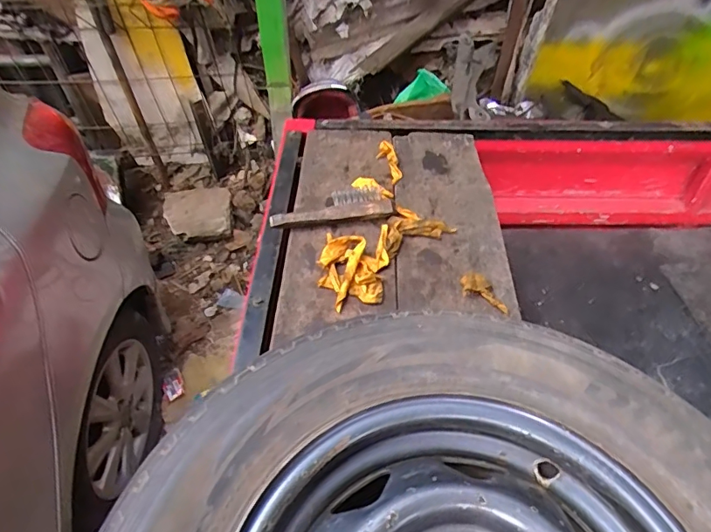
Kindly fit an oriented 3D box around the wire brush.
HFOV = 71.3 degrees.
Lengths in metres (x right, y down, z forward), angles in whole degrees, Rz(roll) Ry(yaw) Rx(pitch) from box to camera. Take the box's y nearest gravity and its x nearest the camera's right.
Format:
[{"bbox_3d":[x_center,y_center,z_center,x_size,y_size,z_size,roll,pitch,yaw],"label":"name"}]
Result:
[{"bbox_3d":[-0.040,-0.100,0.818,0.198,0.032,0.056,-8,41,-11],"label":"wire brush"}]

